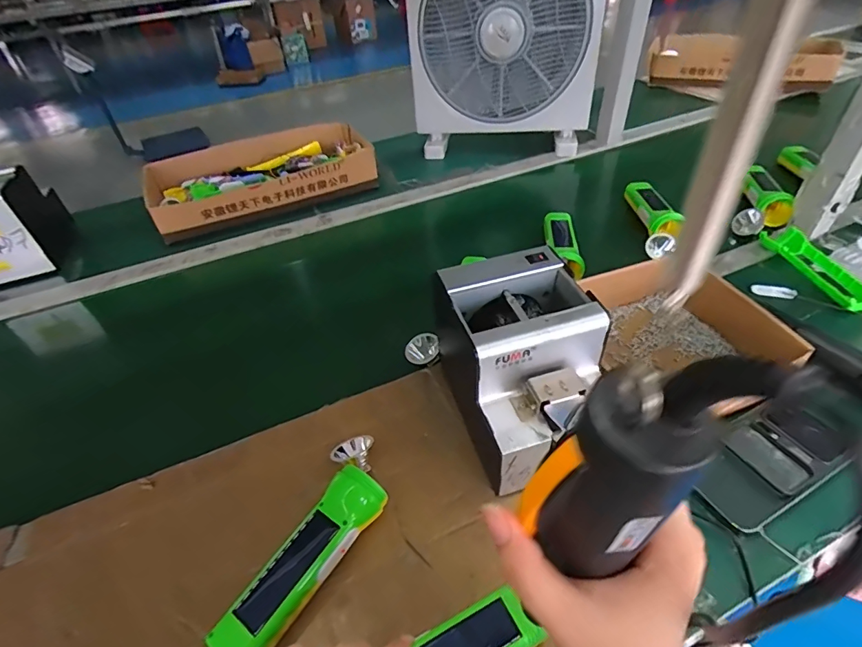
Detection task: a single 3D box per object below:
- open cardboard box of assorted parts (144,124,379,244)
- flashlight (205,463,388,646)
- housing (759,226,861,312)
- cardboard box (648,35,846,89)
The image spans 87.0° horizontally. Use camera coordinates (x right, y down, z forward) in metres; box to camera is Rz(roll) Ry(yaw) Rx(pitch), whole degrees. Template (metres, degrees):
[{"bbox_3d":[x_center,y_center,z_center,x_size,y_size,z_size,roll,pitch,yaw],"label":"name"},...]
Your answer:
[{"bbox_3d":[-0.329,-0.304,0.914,0.428,0.072,0.254,-21,45,-17],"label":"open cardboard box of assorted parts"},{"bbox_3d":[-0.103,0.197,0.374,0.046,0.038,0.164,23,50,27],"label":"flashlight"},{"bbox_3d":[0.524,-0.078,0.618,0.052,0.021,0.170,-6,43,-2],"label":"housing"},{"bbox_3d":[0.822,-0.719,1.222,0.430,0.080,0.266,16,47,21],"label":"cardboard box"}]

